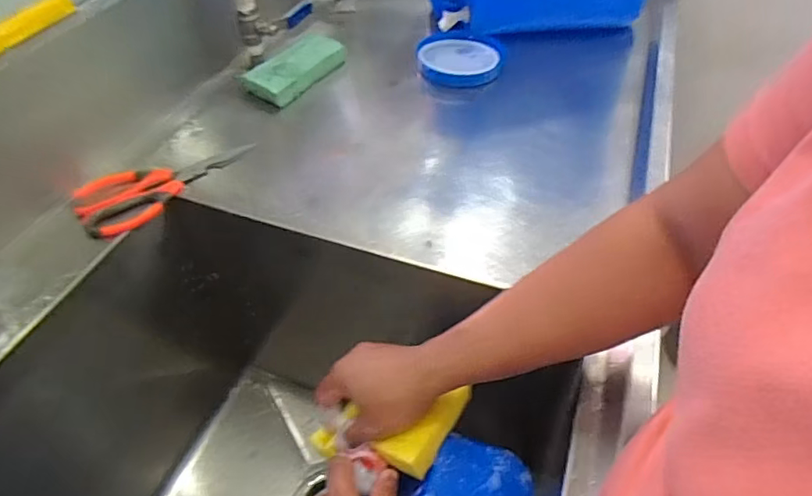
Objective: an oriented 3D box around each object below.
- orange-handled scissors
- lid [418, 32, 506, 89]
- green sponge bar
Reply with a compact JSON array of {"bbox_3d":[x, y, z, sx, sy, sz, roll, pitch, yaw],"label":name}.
[{"bbox_3d":[-0.255,-0.072,0.570,0.189,0.015,0.085,-26,53,-21],"label":"orange-handled scissors"},{"bbox_3d":[0.077,-0.270,0.745,0.117,0.028,0.125,0,48,0],"label":"lid"},{"bbox_3d":[-0.148,-0.247,0.718,0.067,0.035,0.141,28,54,23],"label":"green sponge bar"}]

